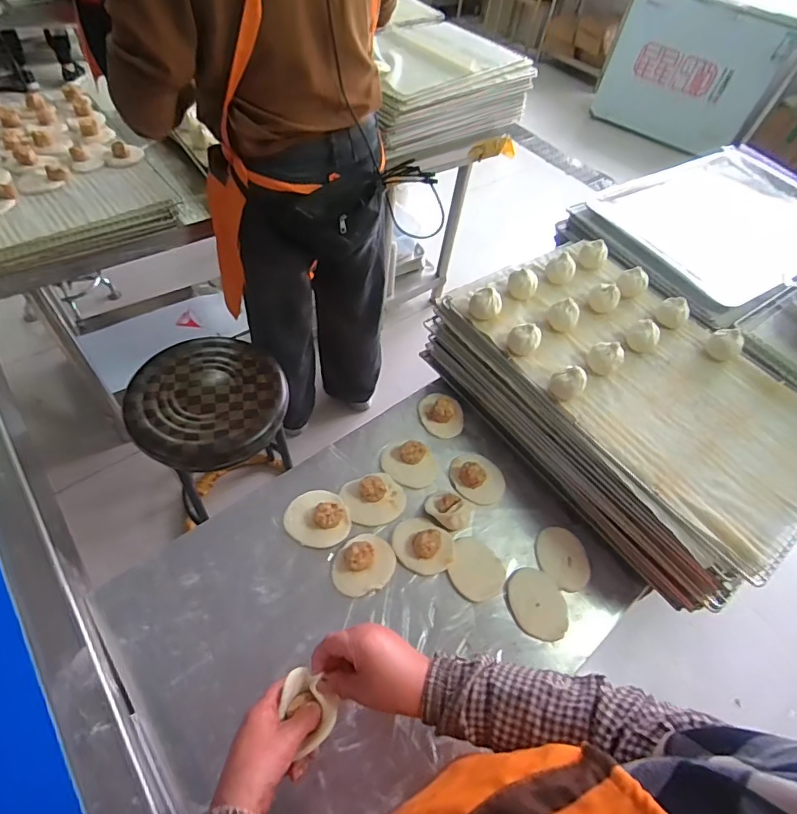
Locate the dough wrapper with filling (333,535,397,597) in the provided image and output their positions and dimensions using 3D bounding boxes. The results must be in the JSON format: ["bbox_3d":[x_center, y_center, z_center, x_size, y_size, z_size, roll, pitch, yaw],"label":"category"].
[{"bbox_3d":[-0.050,0.220,0.670,0.091,0.031,0.079,-14,58,-17],"label":"dough wrapper with filling"}]

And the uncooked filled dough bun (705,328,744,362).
[{"bbox_3d":[0.565,-0.108,0.813,0.050,0.044,0.055,-36,66,-28],"label":"uncooked filled dough bun"}]

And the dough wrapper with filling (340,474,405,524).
[{"bbox_3d":[-0.037,0.137,0.724,0.094,0.031,0.074,-7,56,-13],"label":"dough wrapper with filling"}]

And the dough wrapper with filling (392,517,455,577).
[{"bbox_3d":[0.036,0.201,0.694,0.092,0.027,0.074,32,57,14],"label":"dough wrapper with filling"}]

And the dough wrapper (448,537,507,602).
[{"bbox_3d":[0.113,0.240,0.697,0.073,0.009,0.089,-34,73,-18],"label":"dough wrapper"}]

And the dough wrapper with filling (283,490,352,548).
[{"bbox_3d":[-0.121,0.162,0.695,0.090,0.030,0.086,4,54,-5],"label":"dough wrapper with filling"}]

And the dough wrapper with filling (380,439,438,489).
[{"bbox_3d":[0.018,0.090,0.769,0.095,0.028,0.066,13,54,1],"label":"dough wrapper with filling"}]

